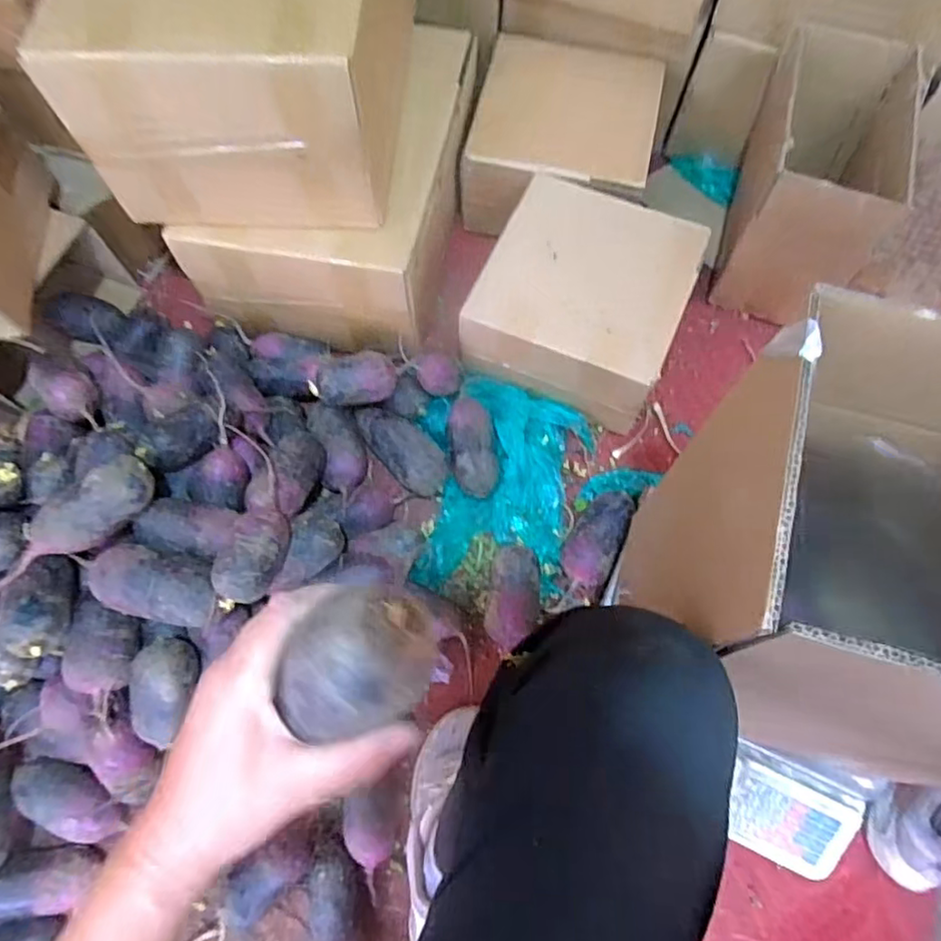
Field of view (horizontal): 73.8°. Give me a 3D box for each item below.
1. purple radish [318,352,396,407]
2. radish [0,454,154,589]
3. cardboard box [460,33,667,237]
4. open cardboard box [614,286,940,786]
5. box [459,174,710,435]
[{"bbox_3d":[-0.144,-0.117,0.800,0.101,0.049,0.060,-12,69,-5],"label":"purple radish"},{"bbox_3d":[-0.394,0.059,0.629,0.174,0.058,0.049,-41,74,-14],"label":"radish"},{"bbox_3d":[0.137,-0.492,0.945,0.254,0.128,0.261,12,69,5],"label":"cardboard box"},{"bbox_3d":[0.306,0.075,0.426,0.324,0.279,0.194,15,69,6],"label":"open cardboard box"},{"bbox_3d":[0.149,-0.220,0.843,0.249,0.146,0.254,24,70,9],"label":"box"}]

